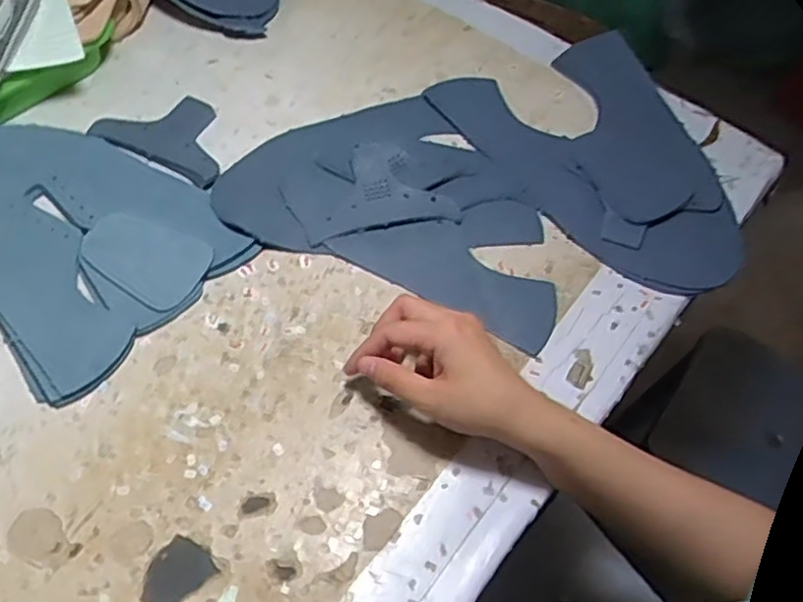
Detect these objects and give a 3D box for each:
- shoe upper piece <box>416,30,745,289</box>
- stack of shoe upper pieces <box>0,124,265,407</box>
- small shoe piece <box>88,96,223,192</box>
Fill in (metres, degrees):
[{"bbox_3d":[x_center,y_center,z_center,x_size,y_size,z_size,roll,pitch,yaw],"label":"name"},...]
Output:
[{"bbox_3d":[0.178,-0.129,0.604,0.193,0.021,0.279,-23,61,-18],"label":"shoe upper piece"},{"bbox_3d":[-0.253,-0.058,0.536,0.248,0.011,0.175,40,62,20],"label":"stack of shoe upper pieces"},{"bbox_3d":[-0.194,-0.147,0.602,0.122,0.007,0.080,27,59,12],"label":"small shoe piece"}]

